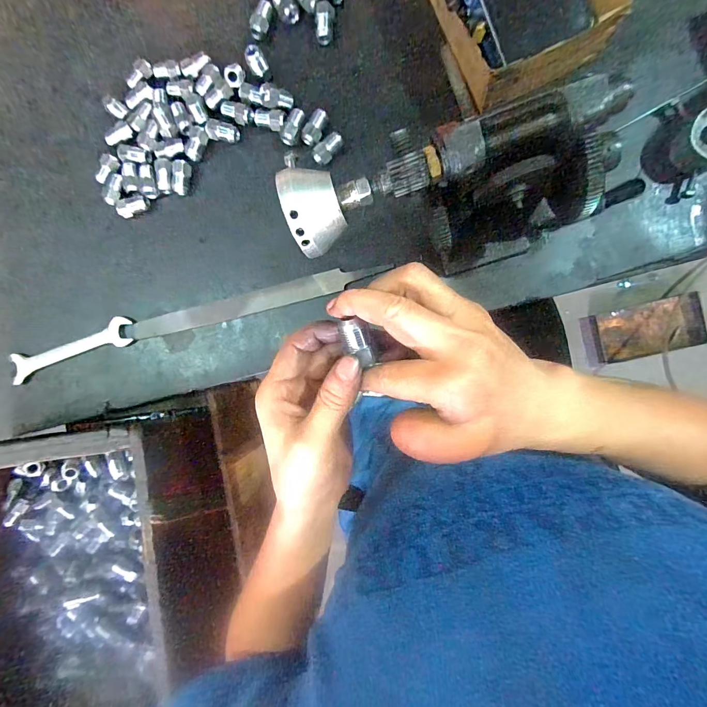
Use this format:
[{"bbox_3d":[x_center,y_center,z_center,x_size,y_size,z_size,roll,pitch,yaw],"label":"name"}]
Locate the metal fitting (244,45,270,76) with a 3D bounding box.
[{"bbox_3d":[-0.100,-0.303,0.383,0.018,0.028,0.015,-31,86,8],"label":"metal fitting"}]

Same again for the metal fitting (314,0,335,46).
[{"bbox_3d":[-0.029,-0.341,0.378,0.019,0.014,0.041,-1,91,9],"label":"metal fitting"}]

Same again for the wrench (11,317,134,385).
[{"bbox_3d":[-0.339,-0.004,0.442,0.167,0.012,0.034,-17,88,9],"label":"wrench"}]

